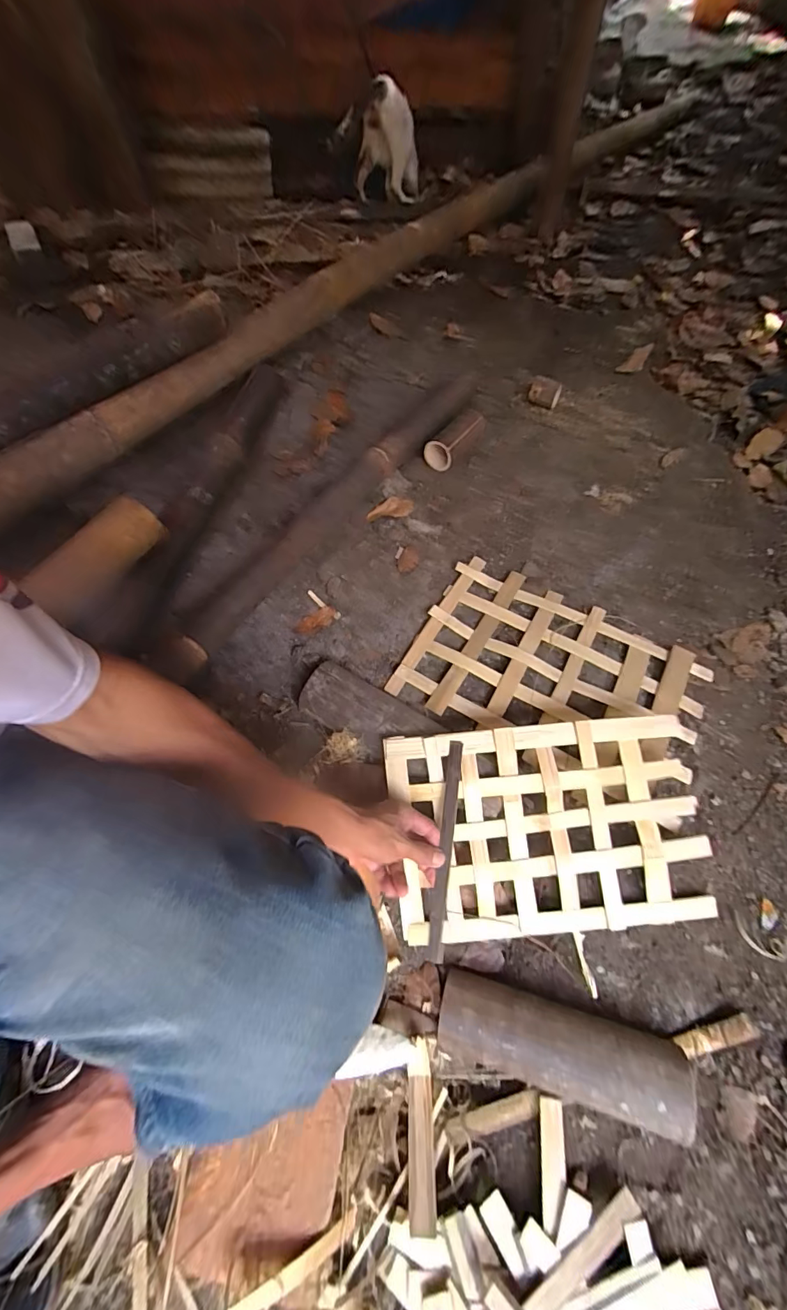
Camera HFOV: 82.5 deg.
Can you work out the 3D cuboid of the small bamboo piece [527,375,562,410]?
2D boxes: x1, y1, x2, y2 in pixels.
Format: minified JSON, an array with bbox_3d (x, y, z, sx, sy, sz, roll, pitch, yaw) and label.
[{"bbox_3d":[0.307,-0.532,0.915,0.062,0.048,0.048,17,62,9],"label":"small bamboo piece"}]

